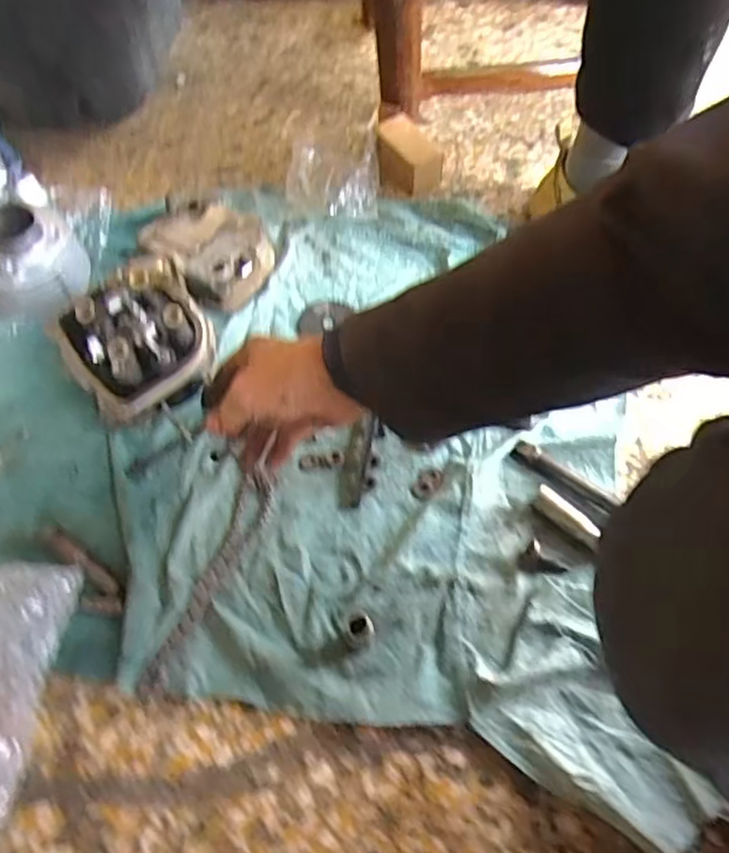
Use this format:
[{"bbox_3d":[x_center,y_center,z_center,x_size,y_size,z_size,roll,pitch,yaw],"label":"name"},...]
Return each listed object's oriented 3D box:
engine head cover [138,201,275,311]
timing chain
[{"bbox_3d":[-0.166,-0.176,0.694,0.129,0.053,0.105,16,61,11],"label":"engine head cover"},{"bbox_3d":[-0.125,0.123,0.549,0.031,0.010,0.197,20,61,13],"label":"timing chain"}]

